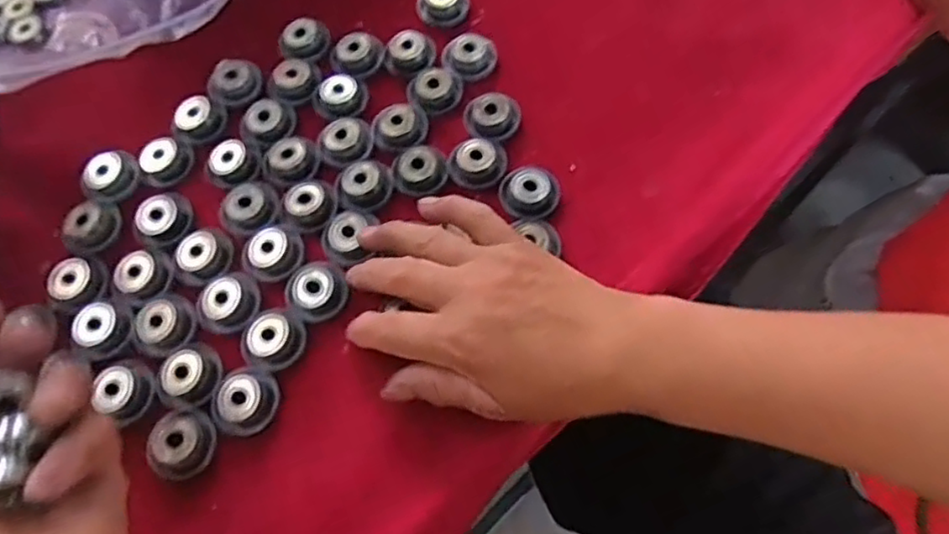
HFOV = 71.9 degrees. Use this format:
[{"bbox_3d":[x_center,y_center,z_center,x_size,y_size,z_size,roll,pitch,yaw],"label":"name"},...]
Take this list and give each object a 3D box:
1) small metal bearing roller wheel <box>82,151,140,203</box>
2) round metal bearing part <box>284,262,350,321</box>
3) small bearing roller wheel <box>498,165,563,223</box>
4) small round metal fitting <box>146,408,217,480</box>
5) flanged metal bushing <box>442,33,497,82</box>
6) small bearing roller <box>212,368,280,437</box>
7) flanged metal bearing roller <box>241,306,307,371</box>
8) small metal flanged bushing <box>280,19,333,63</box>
[{"bbox_3d":[-0.219,-0.054,0.396,0.031,0.011,0.033,-1,67,3],"label":"small metal bearing roller wheel"},{"bbox_3d":[-0.086,0.013,0.356,0.032,0.008,0.030,-1,67,3],"label":"round metal bearing part"},{"bbox_3d":[0.032,-0.042,0.375,0.033,0.013,0.035,-1,67,3],"label":"small bearing roller wheel"},{"bbox_3d":[-0.148,0.087,0.326,0.032,0.015,0.034,-1,67,3],"label":"small round metal fitting"},{"bbox_3d":[-0.003,-0.137,0.419,0.032,0.013,0.030,-1,67,3],"label":"flanged metal bushing"},{"bbox_3d":[-0.117,0.068,0.334,0.031,0.010,0.033,-1,67,3],"label":"small bearing roller"},{"bbox_3d":[-0.106,0.038,0.346,0.029,0.011,0.031,-1,67,3],"label":"flanged metal bearing roller"},{"bbox_3d":[-0.112,-0.150,0.430,0.029,0.014,0.025,5,67,6],"label":"small metal flanged bushing"}]

